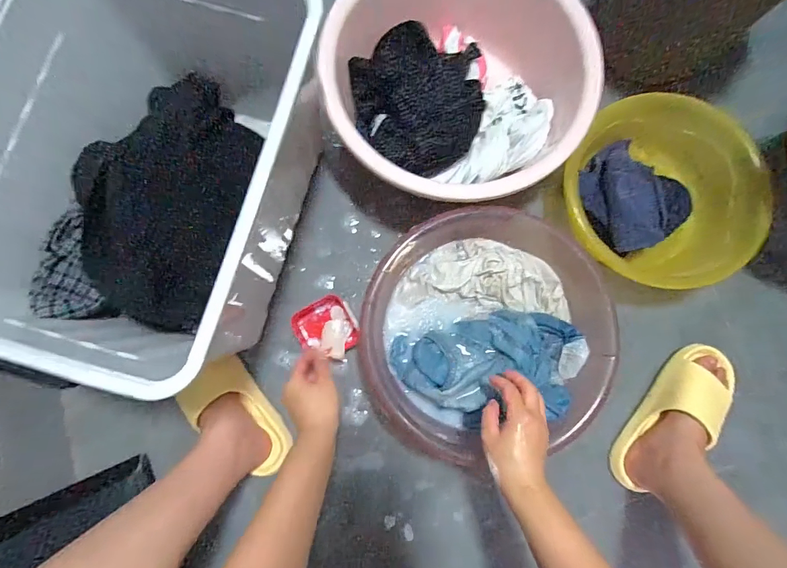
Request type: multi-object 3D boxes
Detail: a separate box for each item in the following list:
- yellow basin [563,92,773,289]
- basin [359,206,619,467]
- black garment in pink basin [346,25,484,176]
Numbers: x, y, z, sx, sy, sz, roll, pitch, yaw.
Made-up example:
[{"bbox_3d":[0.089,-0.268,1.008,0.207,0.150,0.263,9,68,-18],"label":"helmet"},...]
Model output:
[{"bbox_3d":[0.429,-0.148,0.646,0.281,0.109,0.279,0,80,1],"label":"yellow basin"},{"bbox_3d":[0.136,0.060,0.594,0.332,0.117,0.377,34,83,6],"label":"basin"},{"bbox_3d":[0.038,-0.291,0.629,0.206,0.082,0.185,22,82,5],"label":"black garment in pink basin"}]

